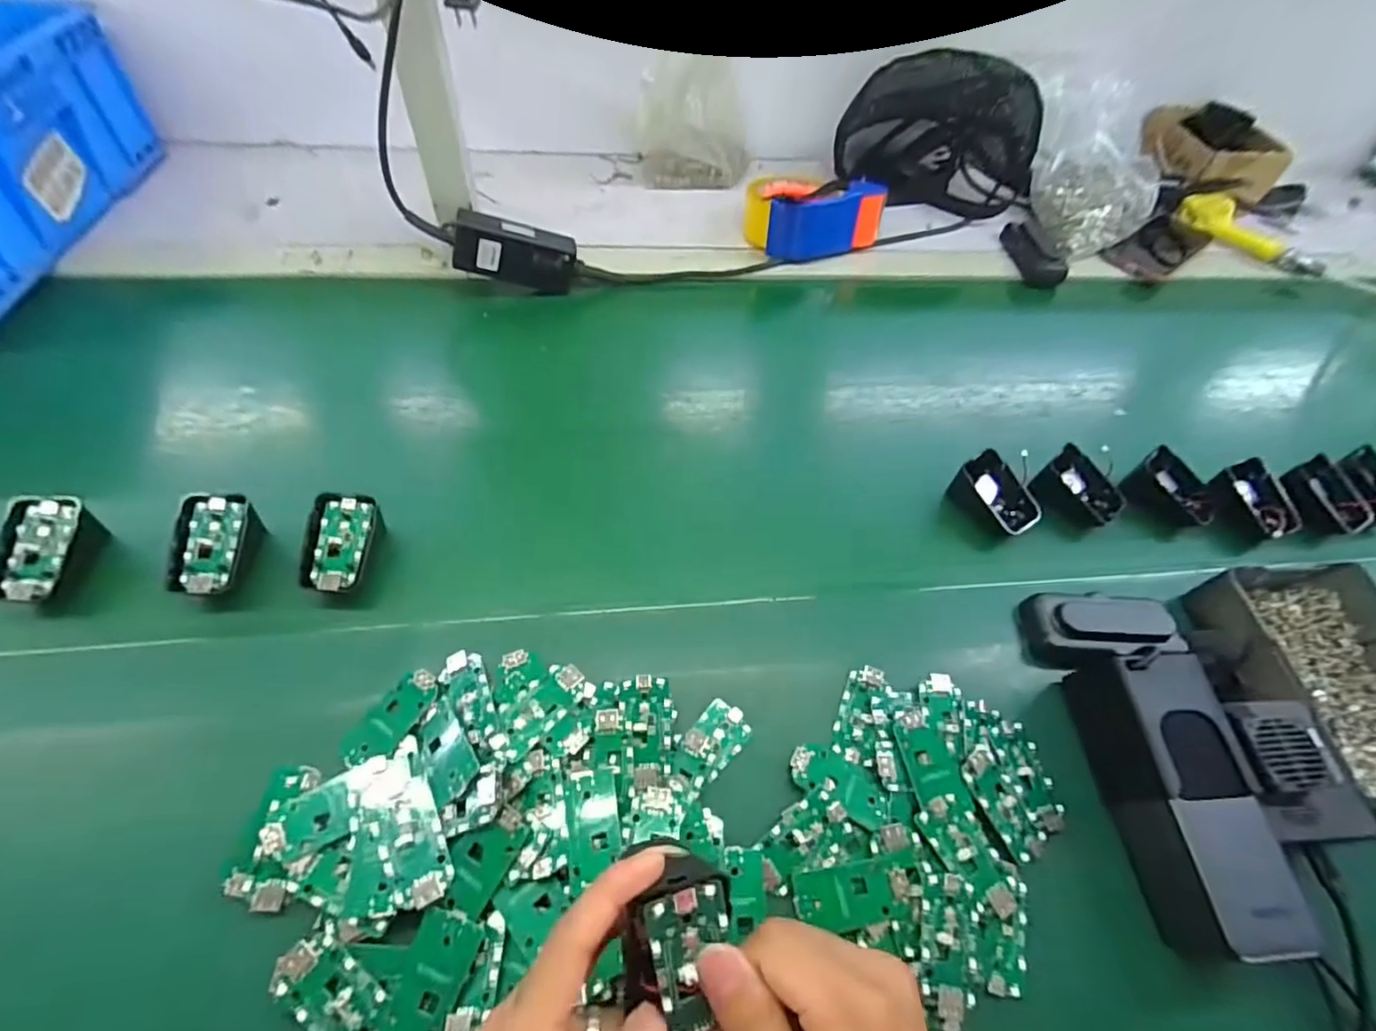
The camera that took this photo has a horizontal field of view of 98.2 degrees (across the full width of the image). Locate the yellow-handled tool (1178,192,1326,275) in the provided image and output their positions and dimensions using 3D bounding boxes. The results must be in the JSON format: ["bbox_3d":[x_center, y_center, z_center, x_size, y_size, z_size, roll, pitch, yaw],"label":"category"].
[{"bbox_3d":[0.737,-0.369,0.778,0.180,0.047,0.039,31,58,16],"label":"yellow-handled tool"}]

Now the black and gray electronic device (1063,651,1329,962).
[{"bbox_3d":[0.292,0.164,0.349,0.059,0.057,0.154,-1,55,-6],"label":"black and gray electronic device"}]

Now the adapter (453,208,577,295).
[{"bbox_3d":[-0.172,-0.262,0.597,0.113,0.052,0.032,6,52,-22],"label":"adapter"}]

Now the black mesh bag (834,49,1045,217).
[{"bbox_3d":[0.331,-0.491,0.761,0.224,0.133,0.152,33,58,17],"label":"black mesh bag"}]

